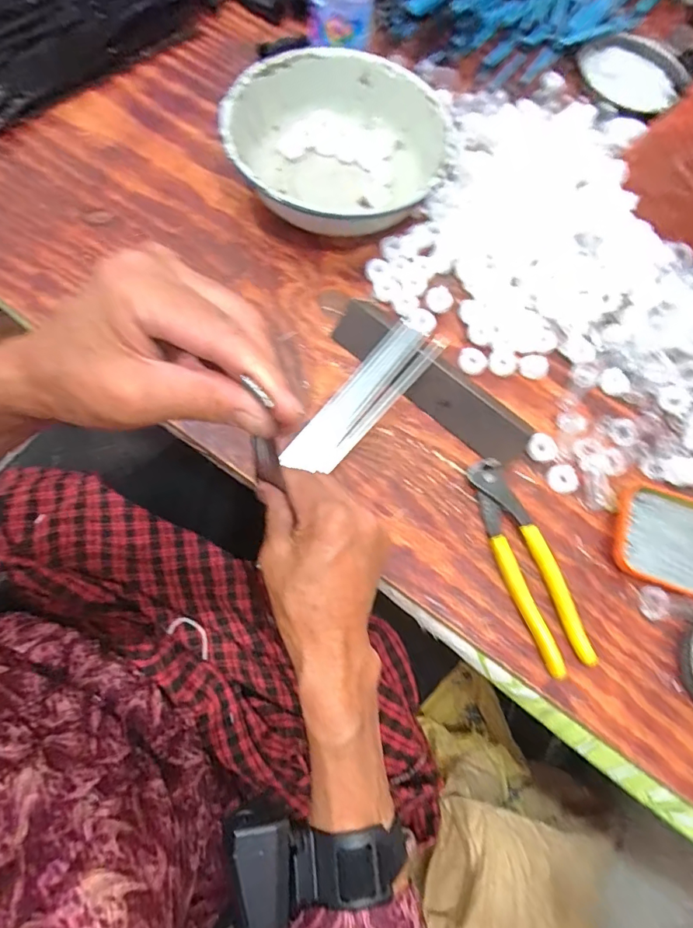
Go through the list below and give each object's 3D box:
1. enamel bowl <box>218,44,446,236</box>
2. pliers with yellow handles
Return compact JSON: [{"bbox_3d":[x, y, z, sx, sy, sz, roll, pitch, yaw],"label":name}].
[{"bbox_3d":[-0.008,-0.305,0.468,0.204,0.063,0.197,1,73,-2],"label":"enamel bowl"},{"bbox_3d":[0.139,0.076,0.379,0.040,0.014,0.164,-20,74,-8],"label":"pliers with yellow handles"}]

